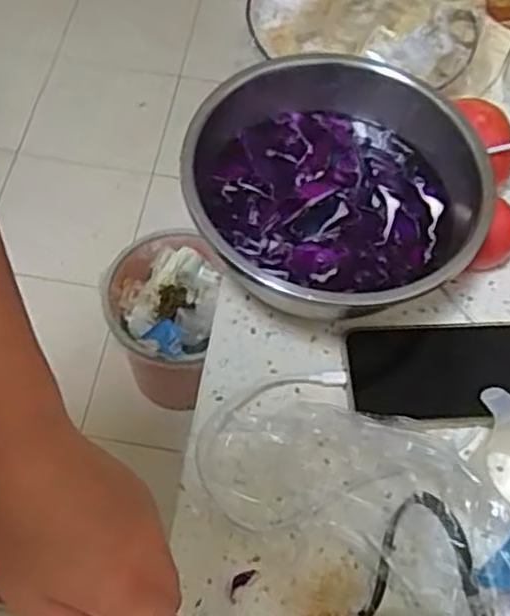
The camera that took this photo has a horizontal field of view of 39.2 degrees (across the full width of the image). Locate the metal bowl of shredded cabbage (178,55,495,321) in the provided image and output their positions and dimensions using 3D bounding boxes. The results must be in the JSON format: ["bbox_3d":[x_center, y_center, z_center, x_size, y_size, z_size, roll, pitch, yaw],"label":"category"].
[{"bbox_3d":[0.056,-0.080,0.532,0.213,0.098,0.195,2,62,-3],"label":"metal bowl of shredded cabbage"}]

